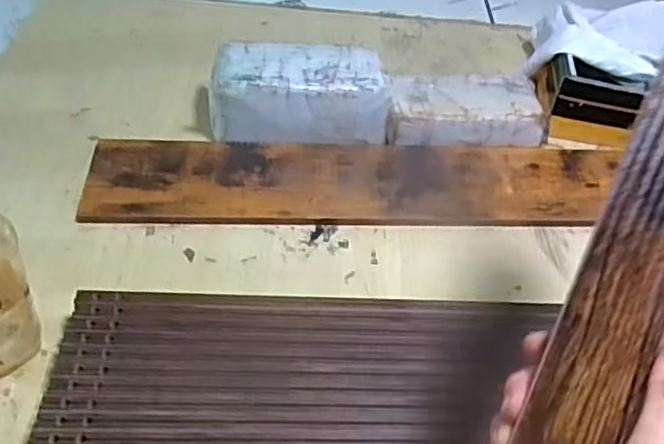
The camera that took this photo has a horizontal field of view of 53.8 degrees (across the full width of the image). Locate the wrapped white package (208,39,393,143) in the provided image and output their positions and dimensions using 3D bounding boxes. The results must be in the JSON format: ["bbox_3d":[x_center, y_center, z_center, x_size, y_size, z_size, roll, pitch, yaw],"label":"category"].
[{"bbox_3d":[-0.042,-0.156,0.829,0.221,0.103,0.101,-2,45,-9],"label":"wrapped white package"}]

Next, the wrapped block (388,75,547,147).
[{"bbox_3d":[0.171,-0.143,0.868,0.210,0.060,0.103,0,45,-7],"label":"wrapped block"}]

